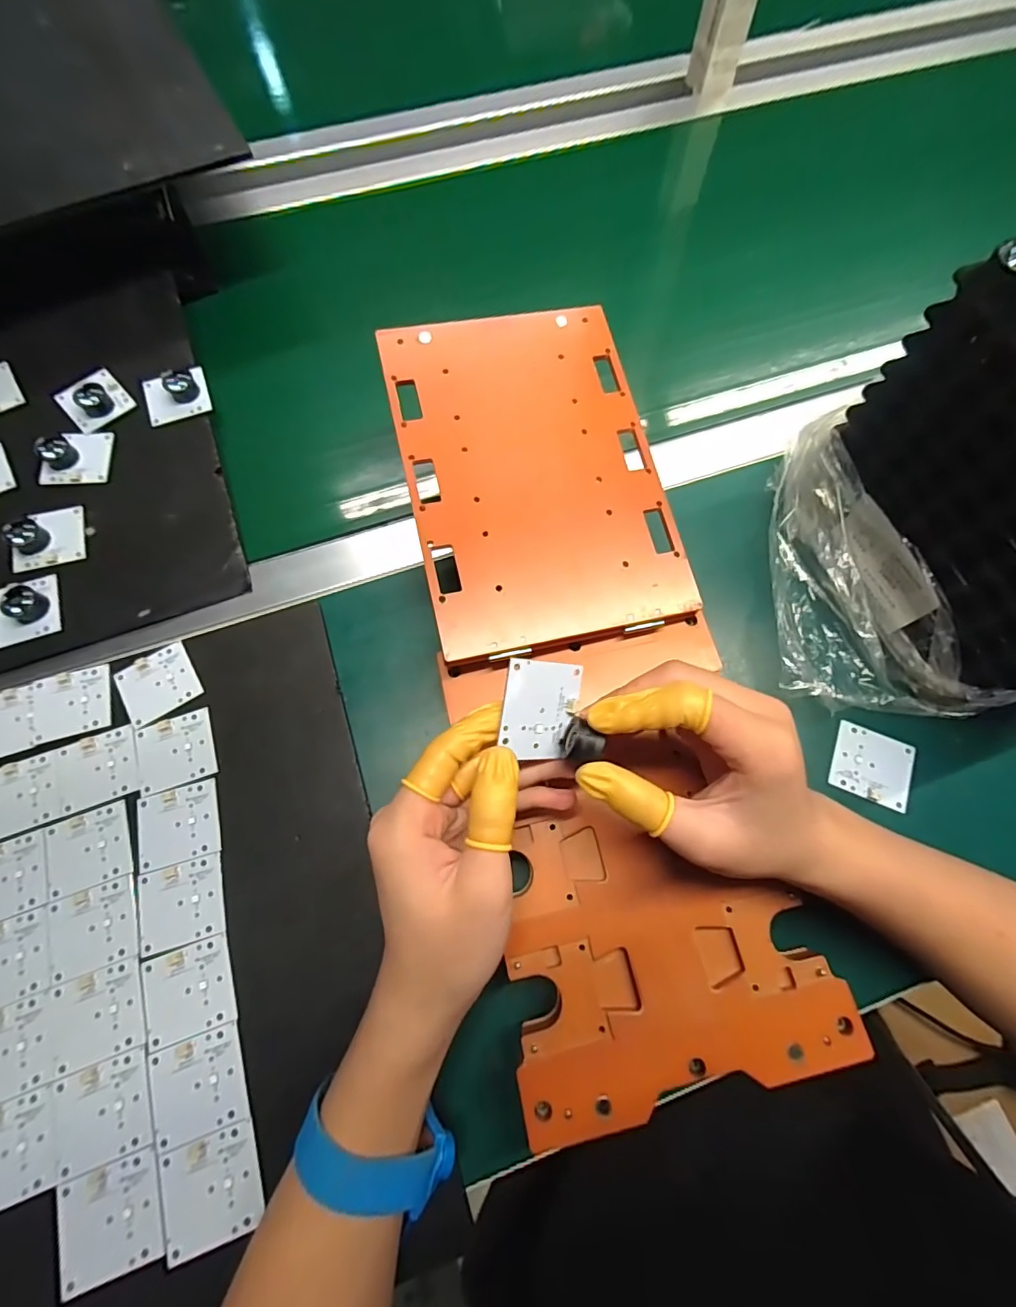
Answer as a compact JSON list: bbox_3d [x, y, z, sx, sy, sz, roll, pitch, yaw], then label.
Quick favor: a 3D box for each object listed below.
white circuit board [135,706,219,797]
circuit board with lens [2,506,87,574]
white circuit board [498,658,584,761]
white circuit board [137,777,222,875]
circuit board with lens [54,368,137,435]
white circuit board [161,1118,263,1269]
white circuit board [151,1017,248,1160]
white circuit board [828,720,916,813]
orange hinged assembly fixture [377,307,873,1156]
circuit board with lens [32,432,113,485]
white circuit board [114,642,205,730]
[{"bbox_3d":[-0.210,0.061,0.312,0.046,0.004,0.044,-19,71,-7],"label":"white circuit board"},{"bbox_3d":[-0.336,-0.086,0.356,0.047,0.020,0.040,-19,71,-7],"label":"circuit board with lens"},{"bbox_3d":[0.016,0.027,0.233,0.043,0.004,0.045,6,93,-34],"label":"white circuit board"},{"bbox_3d":[-0.199,0.103,0.297,0.045,0.004,0.044,-16,71,-6],"label":"white circuit board"},{"bbox_3d":[-0.329,-0.204,0.388,0.045,0.016,0.046,-42,76,-14],"label":"circuit board with lens"},{"bbox_3d":[-0.144,0.261,0.240,0.046,0.004,0.043,-17,71,-6],"label":"white circuit board"},{"bbox_3d":[-0.160,0.222,0.255,0.045,0.004,0.043,-18,71,-7],"label":"white circuit board"},{"bbox_3d":[0.231,0.071,0.315,0.046,0.004,0.044,24,72,8],"label":"white circuit board"},{"bbox_3d":[0.041,-0.008,0.288,0.165,0.047,0.460,-12,71,-5],"label":"orange hinged assembly fixture"},{"bbox_3d":[-0.330,-0.152,0.376,0.041,0.021,0.048,-4,70,-2],"label":"circuit board with lens"},{"bbox_3d":[-0.235,0.020,0.331,0.047,0.004,0.045,-32,73,-11],"label":"white circuit board"}]

